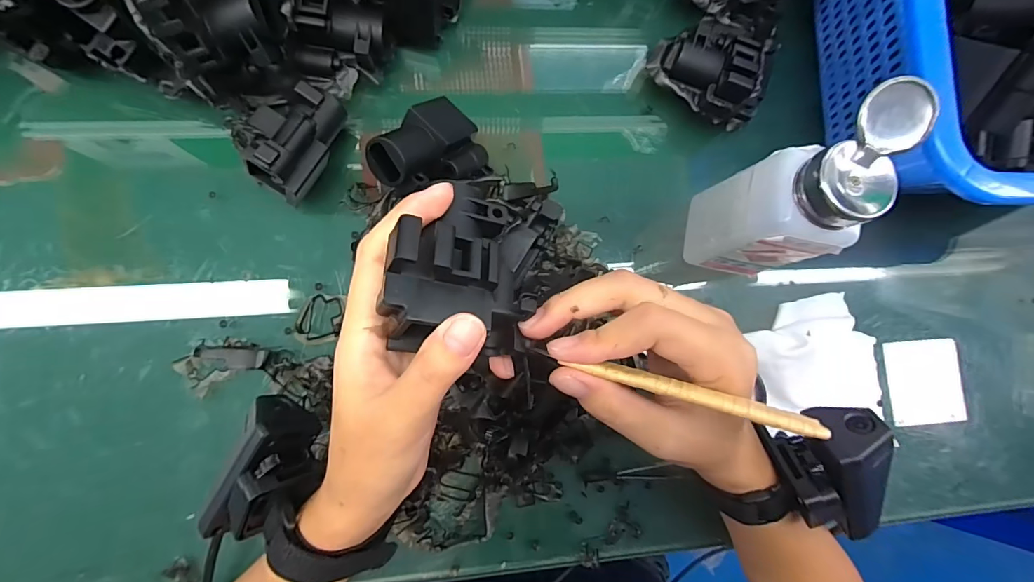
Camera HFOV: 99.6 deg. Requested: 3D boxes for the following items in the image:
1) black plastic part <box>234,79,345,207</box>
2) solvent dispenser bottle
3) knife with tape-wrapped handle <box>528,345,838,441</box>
[{"bbox_3d":[-0.134,-0.095,0.264,0.027,0.053,0.073,24,83,-4],"label":"black plastic part"},{"bbox_3d":[0.155,-0.056,0.260,0.057,0.124,0.076,12,84,-6],"label":"solvent dispenser bottle"},{"bbox_3d":[0.056,0.036,0.167,0.104,0.006,0.007,13,83,16],"label":"knife with tape-wrapped handle"}]

